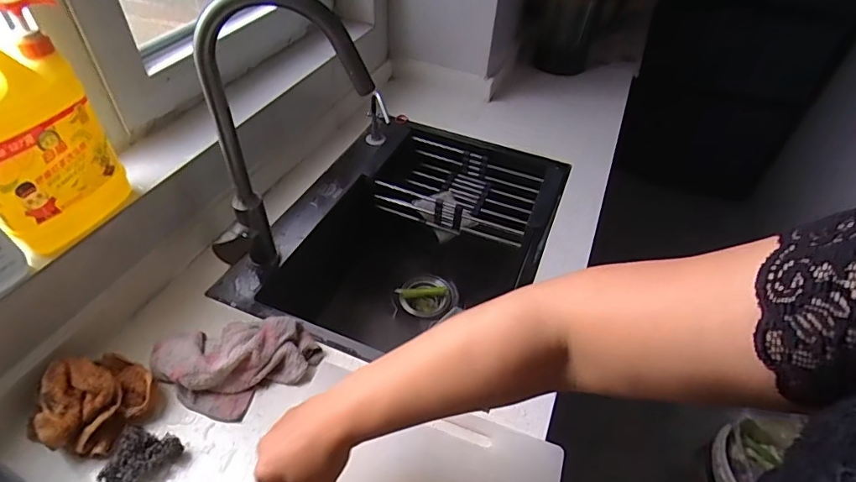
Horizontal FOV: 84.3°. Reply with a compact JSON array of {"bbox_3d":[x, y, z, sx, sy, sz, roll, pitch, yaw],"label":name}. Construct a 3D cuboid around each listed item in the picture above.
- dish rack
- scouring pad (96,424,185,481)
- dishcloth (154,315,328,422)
[{"bbox_3d":[0.068,-0.102,0.986,0.303,0.070,0.182,19,47,14],"label":"dish rack"},{"bbox_3d":[-0.321,0.245,0.529,0.070,0.030,0.062,15,46,10],"label":"scouring pad"},{"bbox_3d":[-0.239,0.154,0.600,0.197,0.046,0.120,-15,48,-18],"label":"dishcloth"}]

